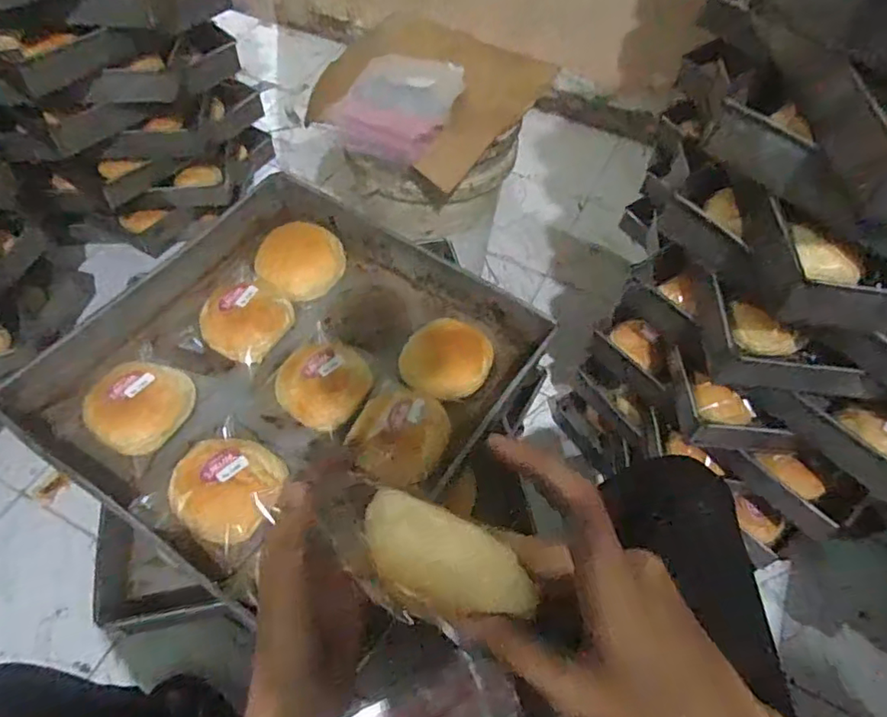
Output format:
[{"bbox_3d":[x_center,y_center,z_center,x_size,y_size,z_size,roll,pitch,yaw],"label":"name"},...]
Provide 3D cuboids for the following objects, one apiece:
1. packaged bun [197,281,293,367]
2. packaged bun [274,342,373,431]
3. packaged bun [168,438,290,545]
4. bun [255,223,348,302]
[{"bbox_3d":[-0.225,-0.045,0.655,0.091,0.050,0.091,2,57,-2],"label":"packaged bun"},{"bbox_3d":[-0.130,0.024,0.609,0.091,0.041,0.093,2,57,-2],"label":"packaged bun"},{"bbox_3d":[-0.204,0.123,0.551,0.091,0.049,0.095,2,57,-2],"label":"packaged bun"},{"bbox_3d":[-0.174,-0.125,0.704,0.104,0.051,0.104,2,57,-2],"label":"bun"}]

